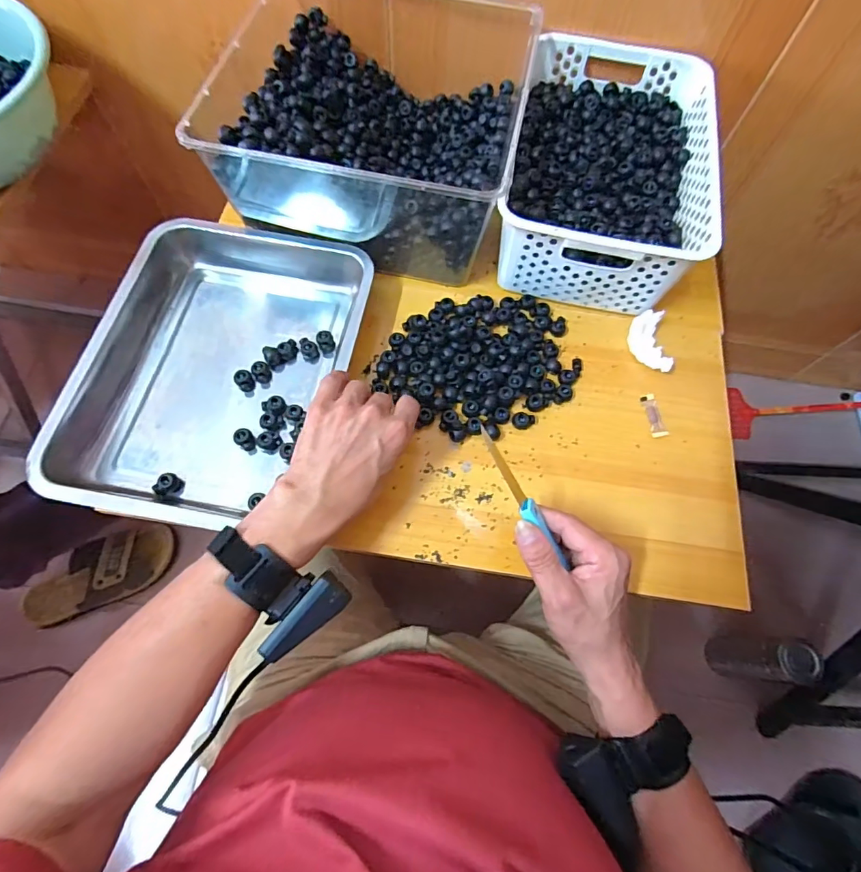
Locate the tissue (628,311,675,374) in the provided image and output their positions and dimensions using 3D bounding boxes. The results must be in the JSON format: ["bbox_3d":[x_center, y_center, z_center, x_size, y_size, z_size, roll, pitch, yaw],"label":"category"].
[{"bbox_3d":[0.232,-0.097,0.505,0.032,0.024,0.066,-7,68,-5],"label":"tissue"}]

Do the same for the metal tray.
[{"bbox_3d":[-0.199,-0.073,0.478,0.241,0.060,0.323,10,68,2],"label":"metal tray"}]

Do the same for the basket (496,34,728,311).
[{"bbox_3d":[0.194,-0.294,0.532,0.201,0.092,0.303,13,68,4],"label":"basket"}]

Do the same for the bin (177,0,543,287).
[{"bbox_3d":[-0.054,-0.349,0.539,0.287,0.123,0.310,12,68,3],"label":"bin"}]

